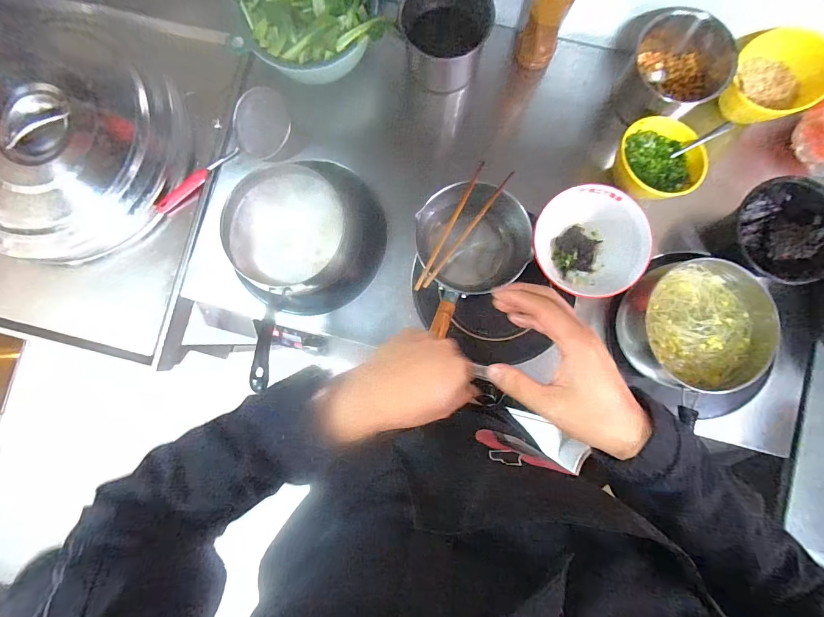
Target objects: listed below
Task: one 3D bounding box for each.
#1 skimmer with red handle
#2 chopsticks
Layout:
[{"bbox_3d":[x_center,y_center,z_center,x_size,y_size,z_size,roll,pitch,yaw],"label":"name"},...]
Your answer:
[{"bbox_3d":[-0.344,-0.271,0.704,0.100,0.063,0.306,44,88,4],"label":"skimmer with red handle"},{"bbox_3d":[0.073,-0.123,0.596,0.050,0.031,0.220,33,87,4],"label":"chopsticks"}]

